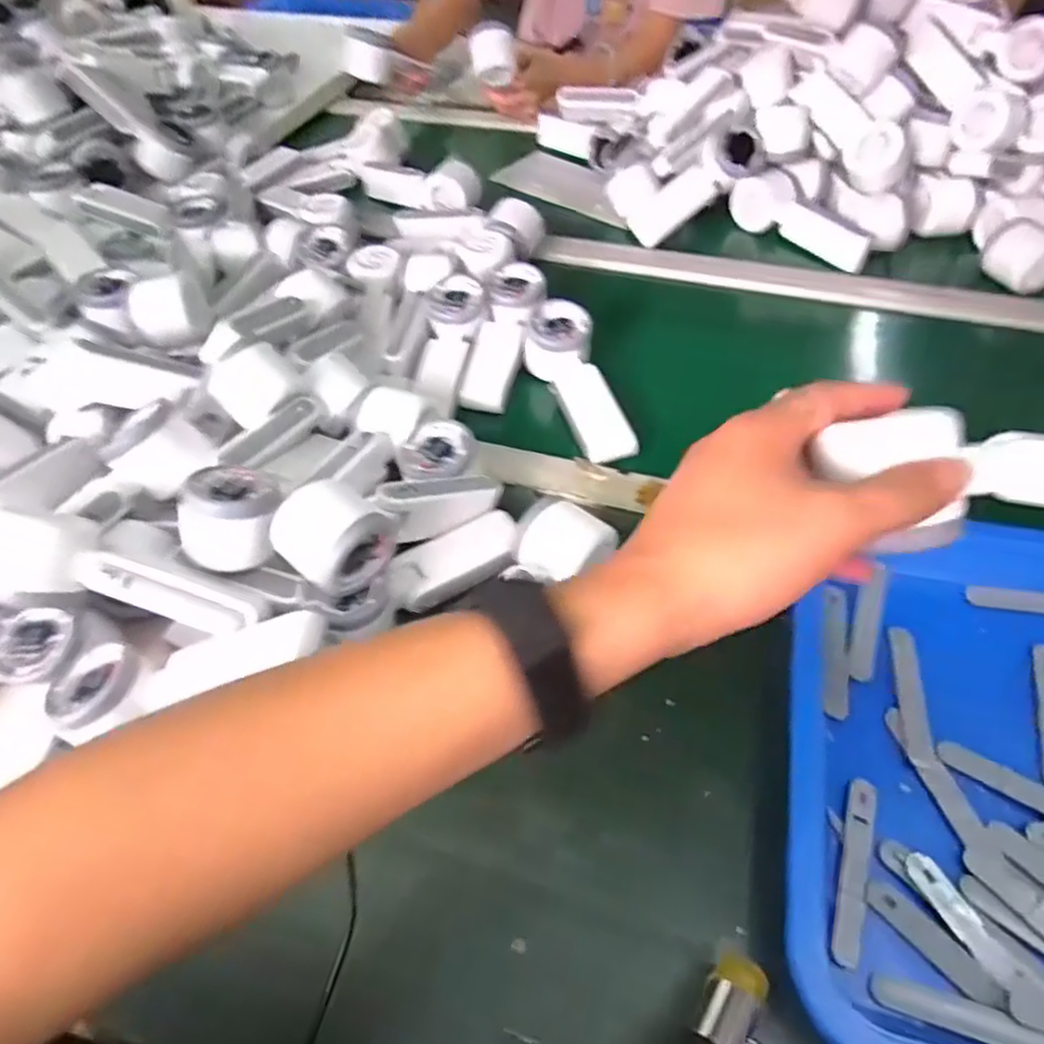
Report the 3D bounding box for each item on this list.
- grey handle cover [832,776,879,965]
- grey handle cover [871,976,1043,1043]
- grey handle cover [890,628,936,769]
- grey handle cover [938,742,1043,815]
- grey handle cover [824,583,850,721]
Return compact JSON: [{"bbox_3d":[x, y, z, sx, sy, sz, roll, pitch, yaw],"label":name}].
[{"bbox_3d":[0.176,0.183,0.364,0.015,0.007,0.094,16,52,17],"label":"grey handle cover"},{"bbox_3d":[0.213,0.231,0.315,0.092,0.011,0.014,13,52,15],"label":"grey handle cover"},{"bbox_3d":[0.242,0.106,0.425,0.017,0.007,0.087,5,50,8],"label":"grey handle cover"},{"bbox_3d":[0.284,0.150,0.382,0.091,0.009,0.018,29,57,25],"label":"grey handle cover"},{"bbox_3d":[0.202,0.082,0.441,0.016,0.010,0.091,9,51,11],"label":"grey handle cover"}]

